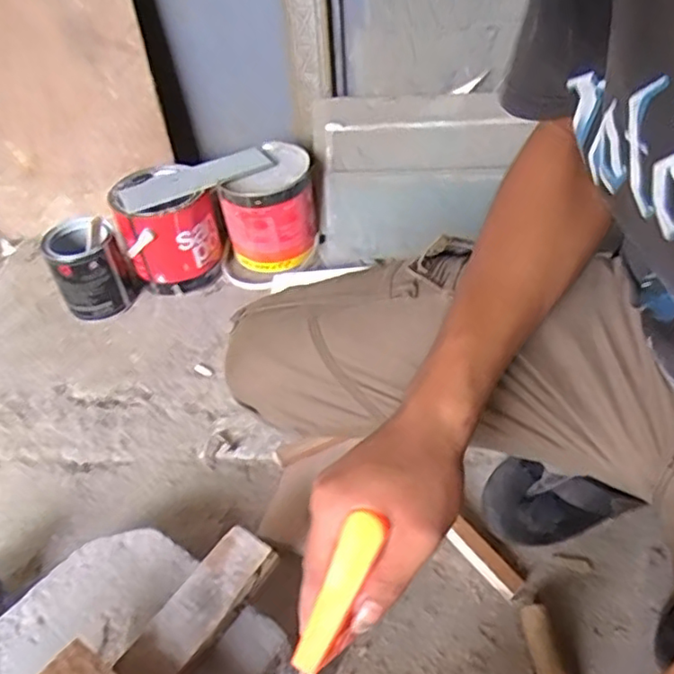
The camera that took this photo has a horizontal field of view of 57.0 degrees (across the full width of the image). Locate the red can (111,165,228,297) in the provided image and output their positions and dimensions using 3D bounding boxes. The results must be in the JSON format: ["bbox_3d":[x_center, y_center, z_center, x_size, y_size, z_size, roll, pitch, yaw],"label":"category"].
[{"bbox_3d":[-0.280,-0.180,1.039,0.154,0.168,0.169,-21,45,-14],"label":"red can"}]

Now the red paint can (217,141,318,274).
[{"bbox_3d":[-0.113,-0.217,1.056,0.151,0.149,0.155,-11,44,-4],"label":"red paint can"}]

